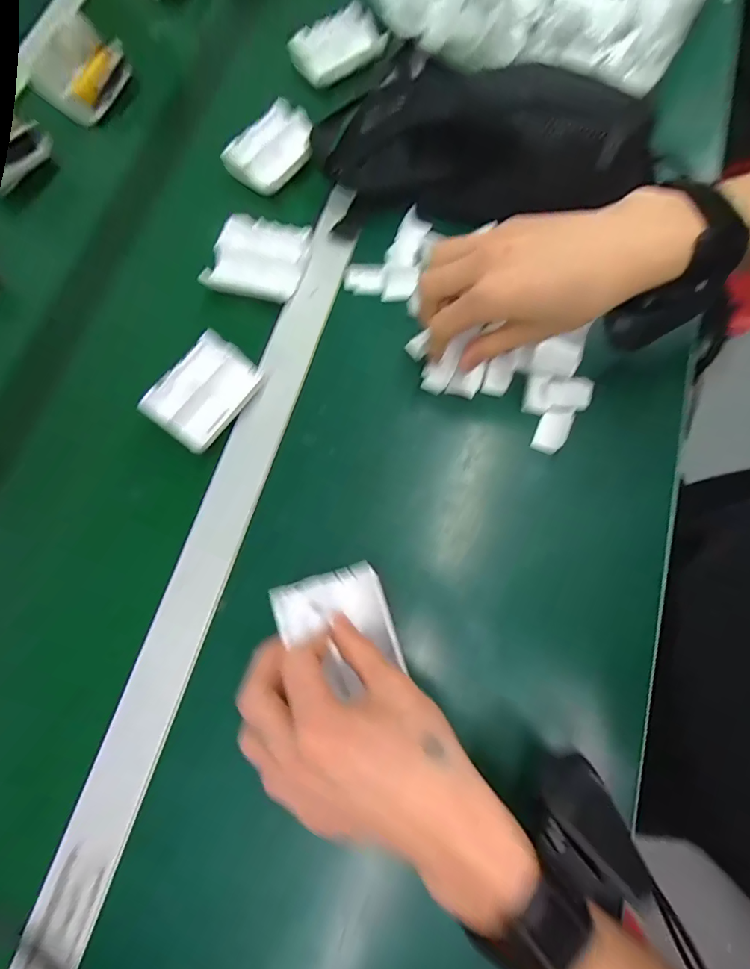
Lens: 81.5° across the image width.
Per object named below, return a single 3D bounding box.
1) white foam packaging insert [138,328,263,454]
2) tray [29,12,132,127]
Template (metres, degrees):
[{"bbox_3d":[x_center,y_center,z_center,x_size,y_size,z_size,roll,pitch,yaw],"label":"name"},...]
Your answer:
[{"bbox_3d":[-0.139,-0.077,0.352,0.062,0.018,0.086,36,75,10],"label":"white foam packaging insert"},{"bbox_3d":[-0.319,-0.451,0.472,0.069,0.023,0.094,32,91,-29],"label":"tray"}]

